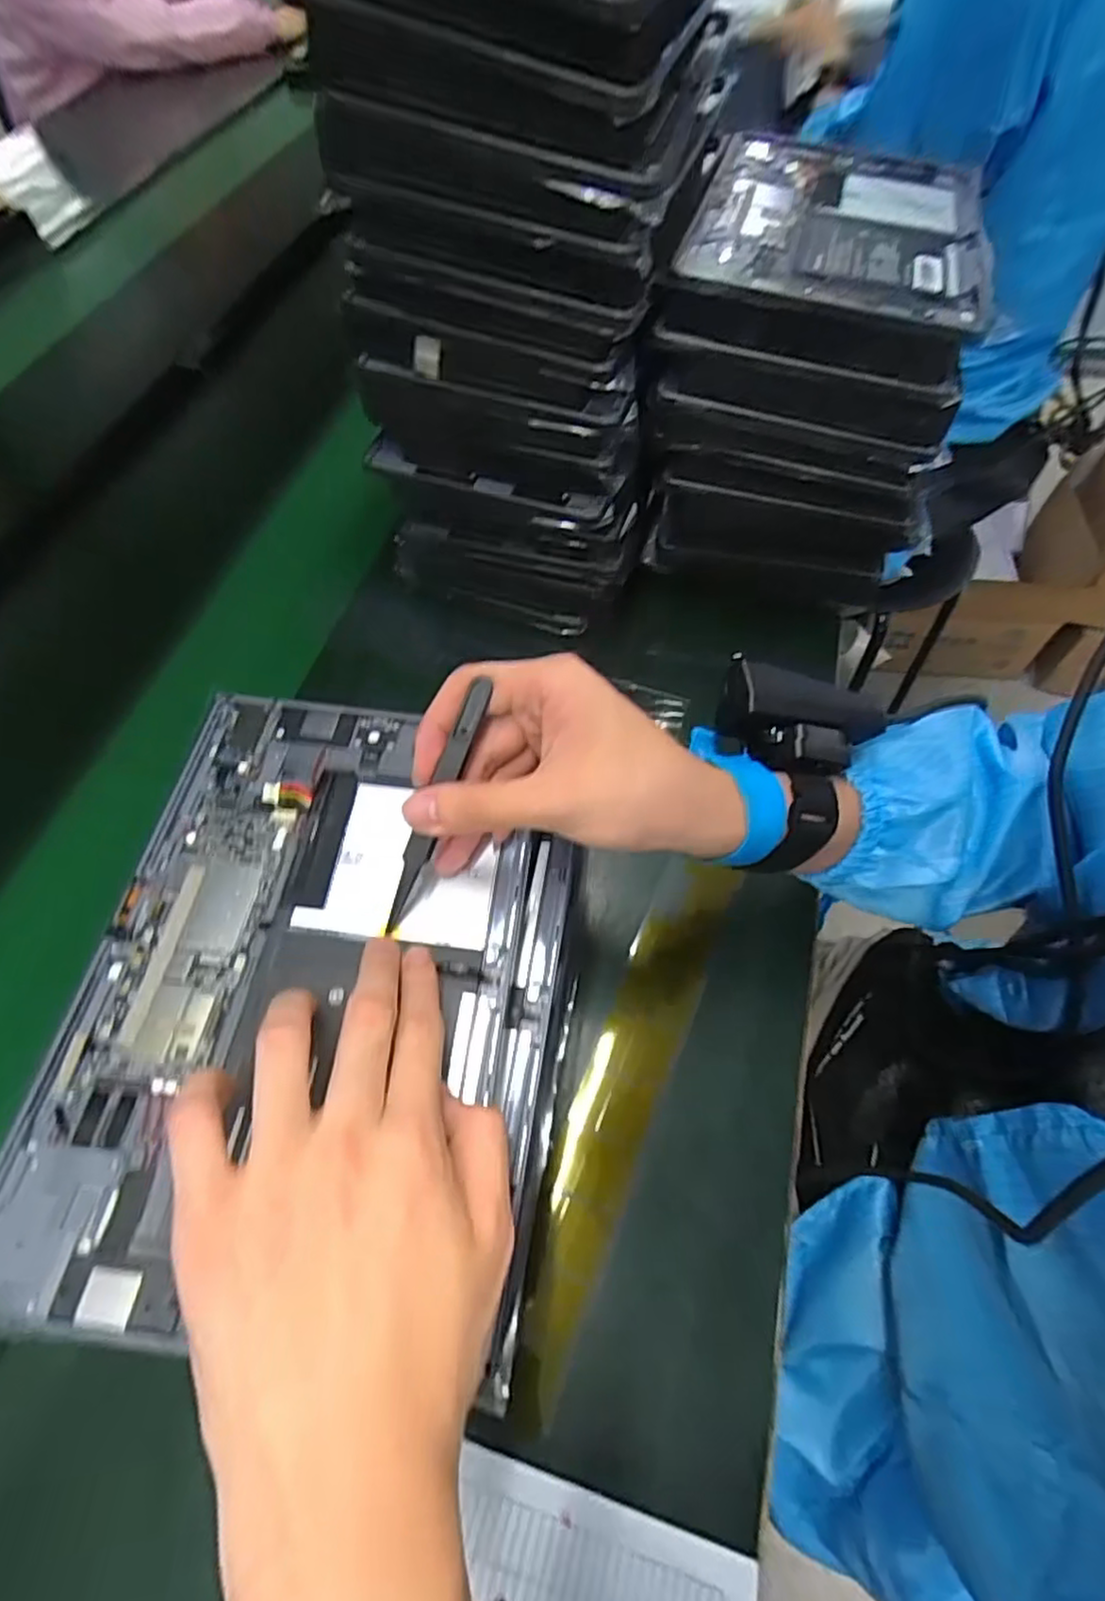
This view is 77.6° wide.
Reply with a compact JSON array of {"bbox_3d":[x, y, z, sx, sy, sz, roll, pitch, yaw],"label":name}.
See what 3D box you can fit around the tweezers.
[{"bbox_3d":[-0.048,0.004,0.280,0.009,0.011,0.106,21,93,13],"label":"tweezers"}]

